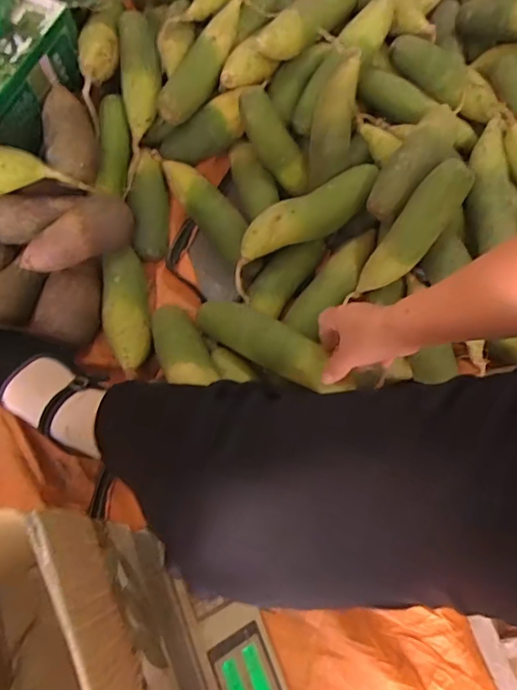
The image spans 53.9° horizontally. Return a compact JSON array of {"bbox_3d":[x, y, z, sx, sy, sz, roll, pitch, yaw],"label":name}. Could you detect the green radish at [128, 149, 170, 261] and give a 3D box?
[{"bbox_3d":[-0.152,-0.203,0.717,0.050,0.052,0.167,-5,70,-2],"label":"green radish"}]

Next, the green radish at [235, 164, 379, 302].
[{"bbox_3d":[0.054,-0.161,0.665,0.232,0.058,0.071,-36,75,-12],"label":"green radish"}]

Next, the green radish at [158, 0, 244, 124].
[{"bbox_3d":[-0.072,-0.405,0.708,0.045,0.043,0.202,31,88,10],"label":"green radish"}]

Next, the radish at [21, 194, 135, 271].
[{"bbox_3d":[-0.228,-0.137,0.642,0.147,0.052,0.060,-33,74,-12],"label":"radish"}]

